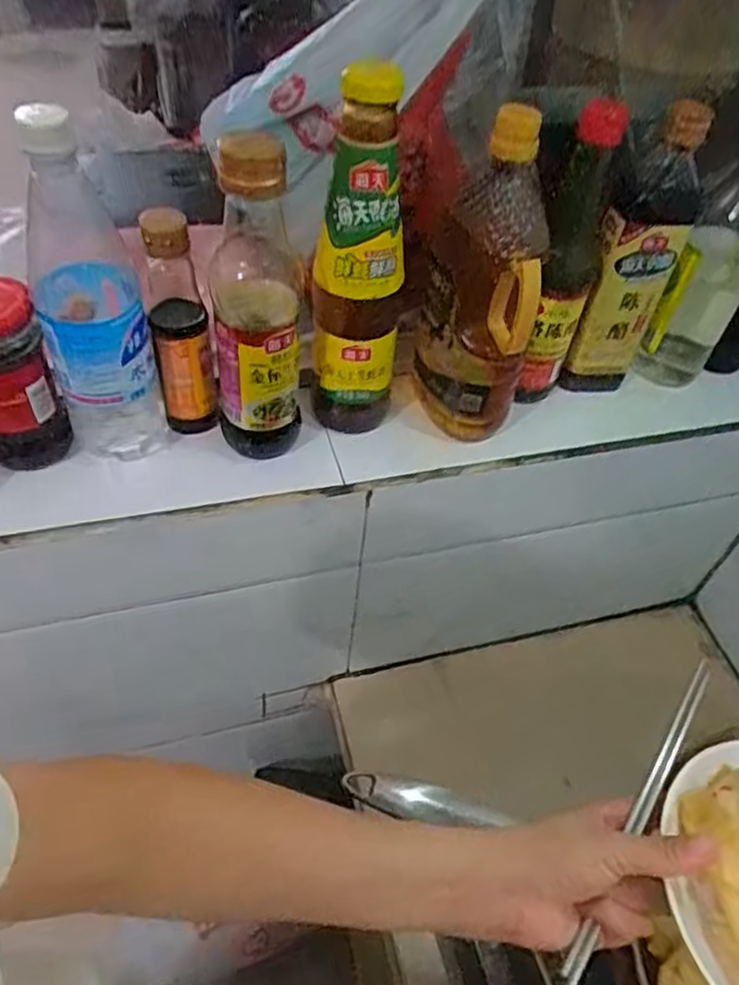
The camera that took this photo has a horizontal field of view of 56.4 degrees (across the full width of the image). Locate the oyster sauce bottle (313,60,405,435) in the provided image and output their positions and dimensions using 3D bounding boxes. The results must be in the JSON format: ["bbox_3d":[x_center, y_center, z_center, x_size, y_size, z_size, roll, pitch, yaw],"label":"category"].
[{"bbox_3d":[-0.007,-0.157,0.505,0.061,0.261,0.073,5,49,-2],"label":"oyster sauce bottle"}]

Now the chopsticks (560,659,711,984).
[{"bbox_3d":[0.166,0.194,0.419,0.011,0.013,0.218,30,62,19],"label":"chopsticks"}]

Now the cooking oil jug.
[{"bbox_3d":[0.077,-0.146,0.516,0.066,0.245,0.083,-11,51,-15],"label":"cooking oil jug"}]

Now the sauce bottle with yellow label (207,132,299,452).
[{"bbox_3d":[-0.079,-0.126,0.482,0.059,0.245,0.060,-3,49,-8],"label":"sauce bottle with yellow label"}]

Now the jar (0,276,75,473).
[{"bbox_3d":[-0.261,-0.082,0.494,0.061,0.139,0.062,3,49,-3],"label":"jar"}]

